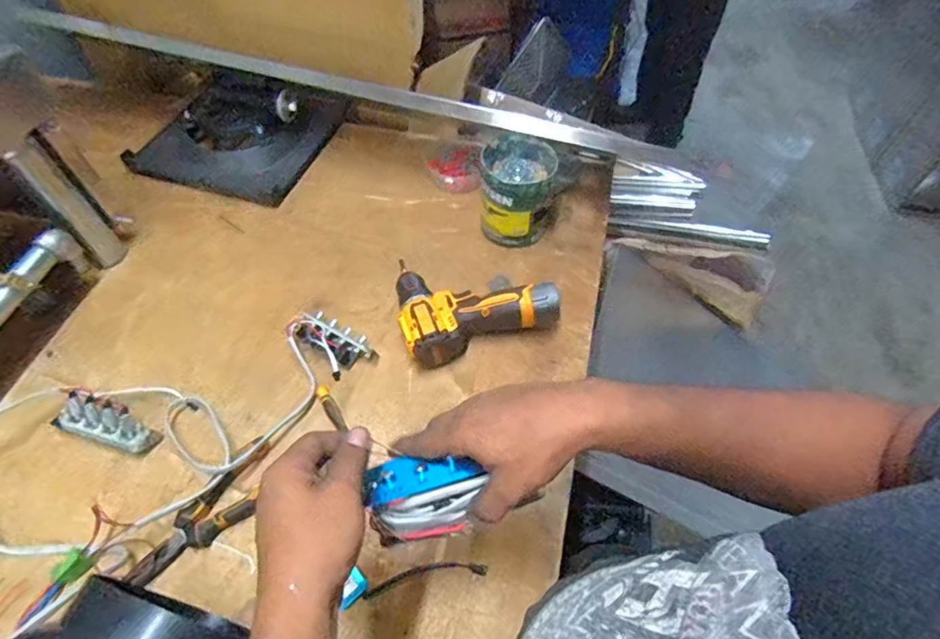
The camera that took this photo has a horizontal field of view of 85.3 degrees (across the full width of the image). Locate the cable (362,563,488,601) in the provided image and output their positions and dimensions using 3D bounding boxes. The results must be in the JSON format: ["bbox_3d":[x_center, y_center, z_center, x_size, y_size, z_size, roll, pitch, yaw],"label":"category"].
[{"bbox_3d":[-0.047,0.267,0.532,0.128,0.004,0.020,-8,55,-7],"label":"cable"}]

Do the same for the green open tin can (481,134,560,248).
[{"bbox_3d":[0.071,-0.186,0.760,0.110,0.120,0.108,0,55,-1],"label":"green open tin can"}]

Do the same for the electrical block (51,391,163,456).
[{"bbox_3d":[-0.436,0.121,0.608,0.121,0.035,0.042,15,56,9],"label":"electrical block"}]

